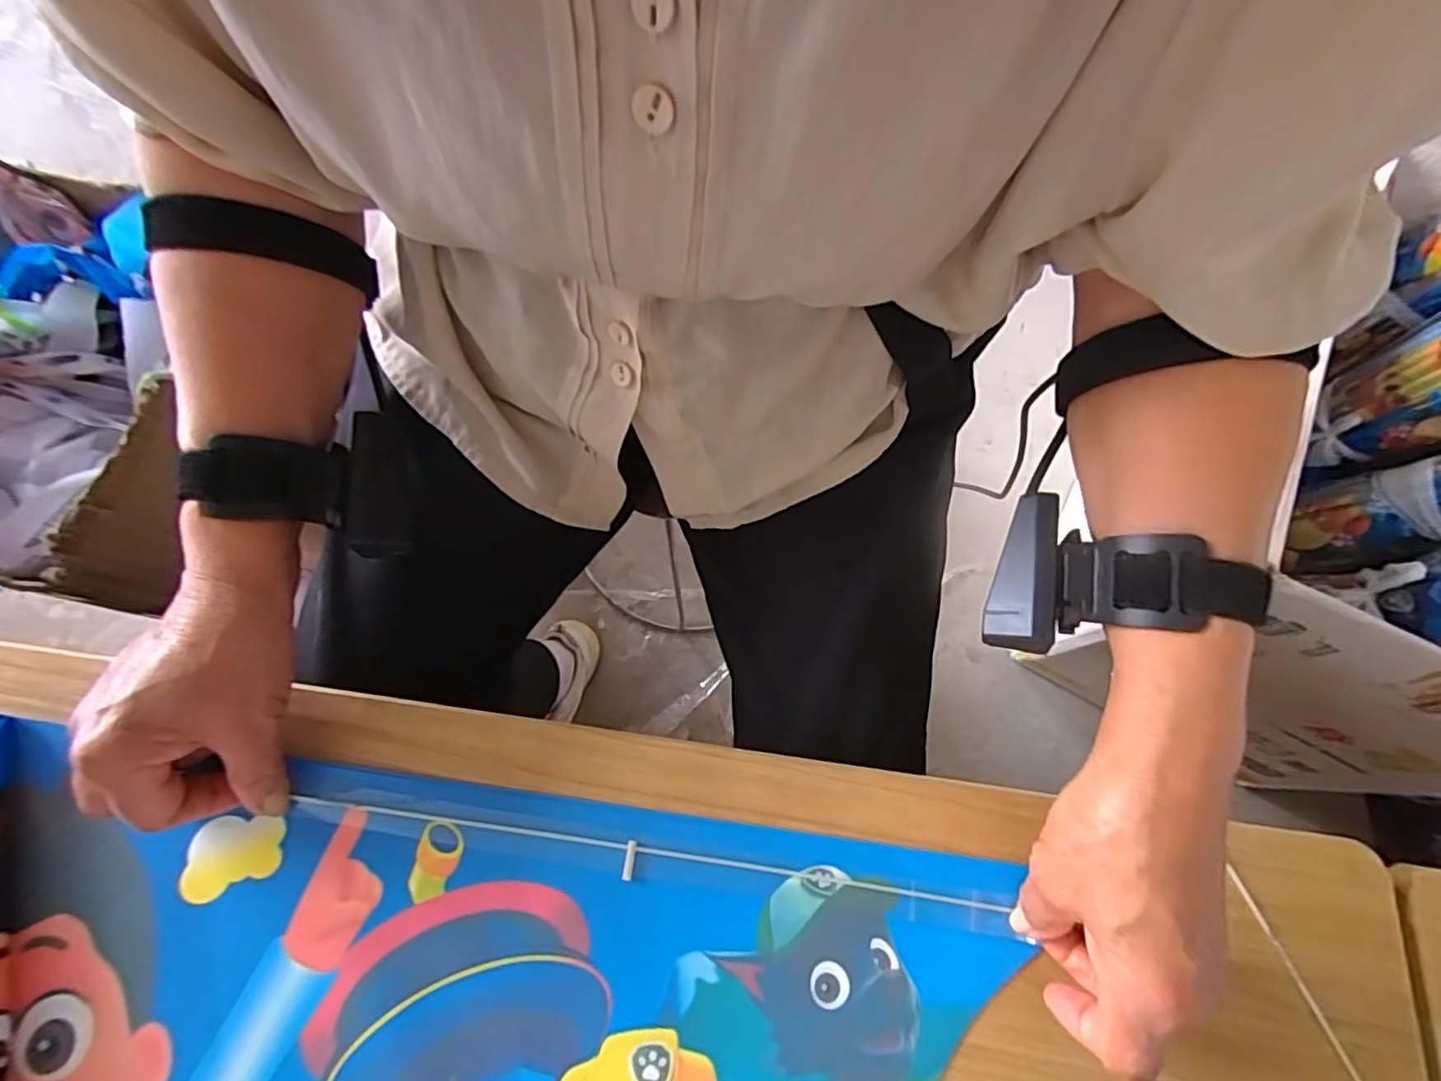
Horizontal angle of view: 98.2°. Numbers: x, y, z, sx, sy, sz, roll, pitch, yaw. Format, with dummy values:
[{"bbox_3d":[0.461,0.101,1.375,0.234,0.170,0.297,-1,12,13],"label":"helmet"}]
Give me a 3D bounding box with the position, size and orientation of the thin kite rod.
[{"bbox_3d":[-0.035,0.150,0.301,0.338,0.004,0.005,8,69,1],"label":"thin kite rod"}]

